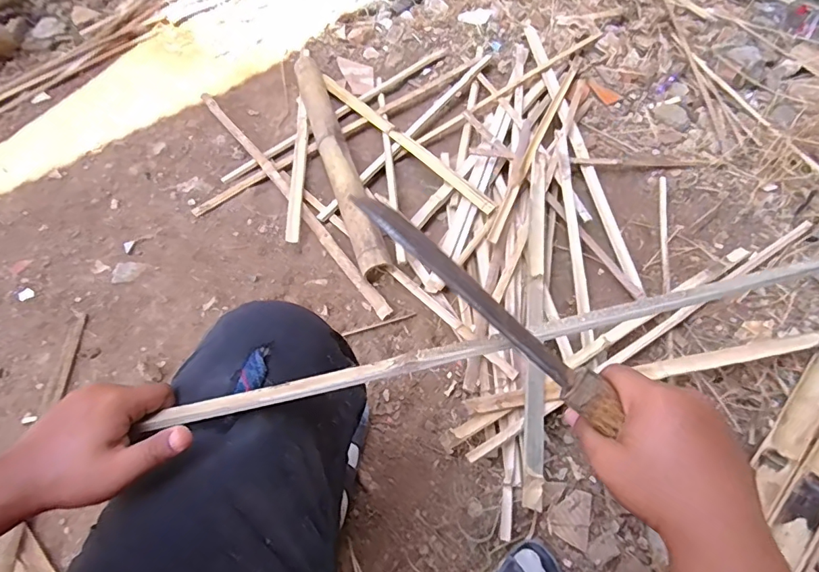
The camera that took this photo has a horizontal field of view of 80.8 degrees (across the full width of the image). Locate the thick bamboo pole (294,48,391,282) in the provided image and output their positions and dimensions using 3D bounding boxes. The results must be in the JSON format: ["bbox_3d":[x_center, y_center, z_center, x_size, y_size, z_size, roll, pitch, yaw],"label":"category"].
[{"bbox_3d":[-0.191,-0.352,1.165,0.070,0.081,0.828,-15,56,-9],"label":"thick bamboo pole"}]

